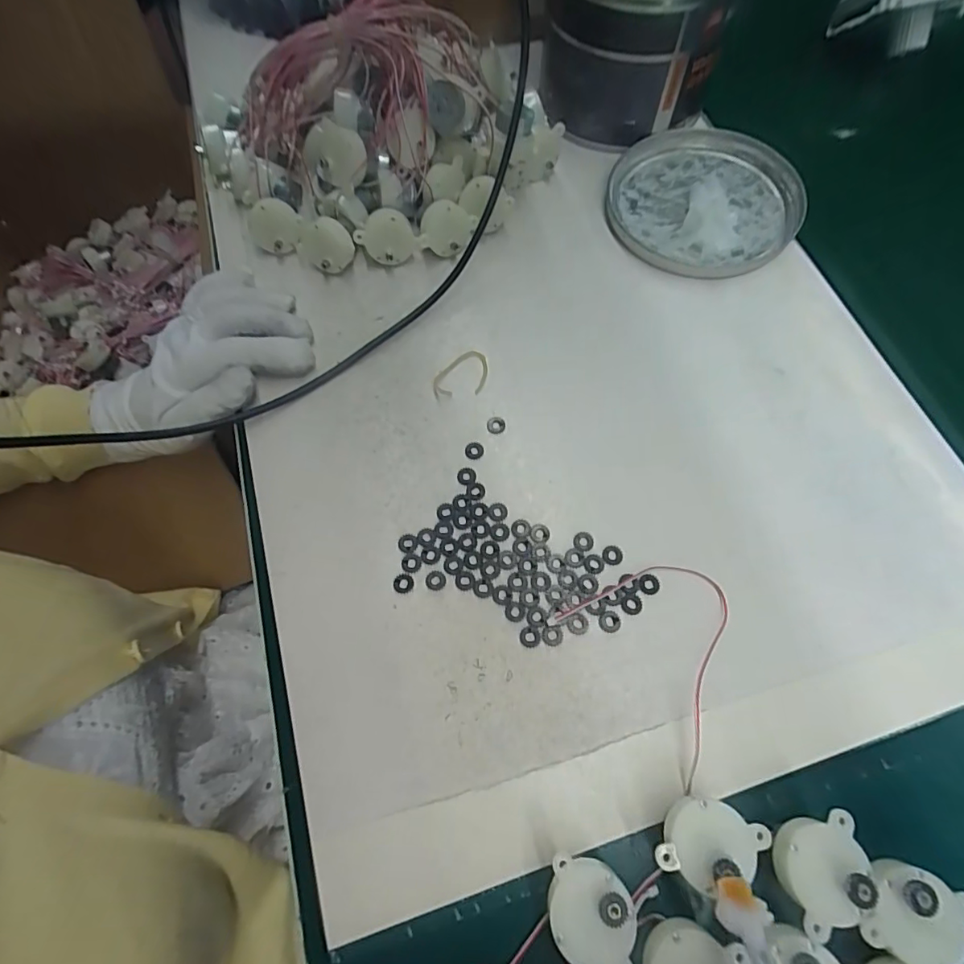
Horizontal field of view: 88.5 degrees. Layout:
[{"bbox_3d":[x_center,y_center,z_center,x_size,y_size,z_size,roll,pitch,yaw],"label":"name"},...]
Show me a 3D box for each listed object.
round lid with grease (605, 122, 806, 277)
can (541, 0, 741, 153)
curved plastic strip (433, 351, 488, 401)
[{"bbox_3d":[0.158,-0.203,0.354,0.138,0.015,0.129,0,68,0],"label":"round lid with grease"},{"bbox_3d":[0.113,-0.340,0.366,0.130,0.105,0.138,0,68,0],"label":"can"},{"bbox_3d":[-0.013,-0.067,0.304,0.034,0.004,0.031,-7,68,-2],"label":"curved plastic strip"}]

